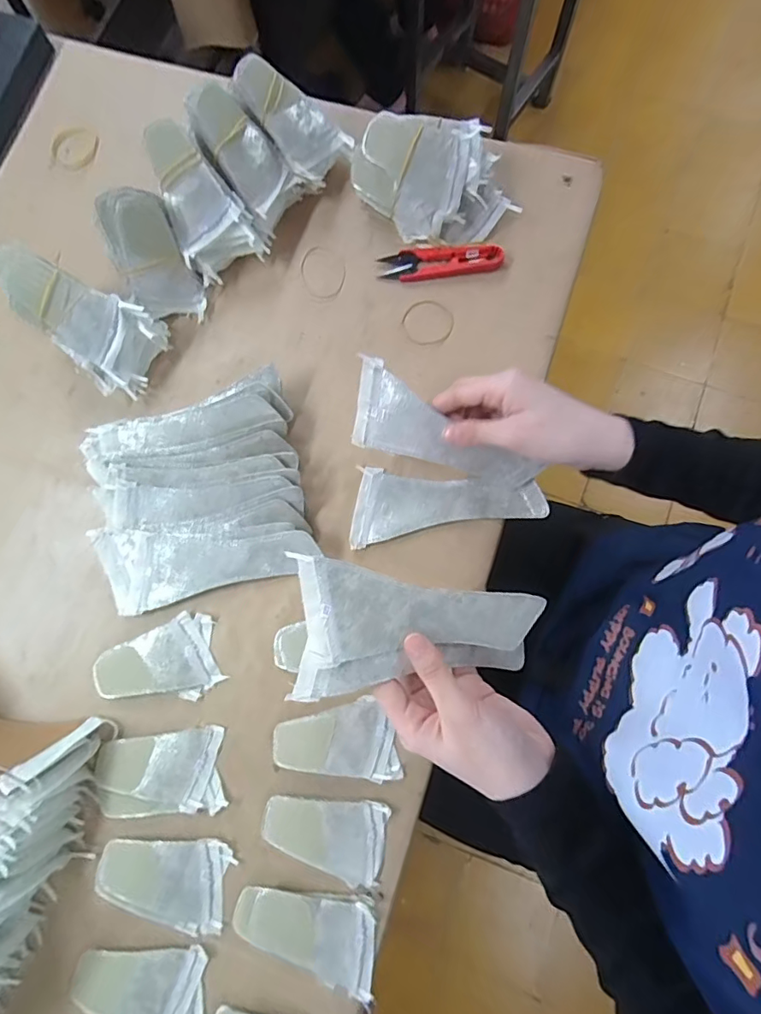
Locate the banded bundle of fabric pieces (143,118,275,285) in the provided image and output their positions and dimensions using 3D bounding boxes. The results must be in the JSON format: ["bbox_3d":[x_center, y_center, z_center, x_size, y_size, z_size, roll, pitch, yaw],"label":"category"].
[{"bbox_3d":[-0.166,-0.275,0.461,0.067,0.042,0.117,-32,117,4],"label":"banded bundle of fabric pieces"}]

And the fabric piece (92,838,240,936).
[{"bbox_3d":[-0.168,0.284,0.389,0.100,0.007,0.062,12,79,3],"label":"fabric piece"}]

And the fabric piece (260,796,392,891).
[{"bbox_3d":[-0.044,0.252,0.388,0.093,0.009,0.058,10,79,3],"label":"fabric piece"}]

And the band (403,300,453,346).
[{"bbox_3d":[0.045,-0.173,0.477,0.046,0.004,0.045,0,84,5],"label":"band"}]

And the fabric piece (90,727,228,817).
[{"bbox_3d":[-0.176,0.213,0.401,0.100,0.009,0.060,-7,79,-1],"label":"fabric piece"}]

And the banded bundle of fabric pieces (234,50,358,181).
[{"bbox_3d":[-0.086,-0.354,0.470,0.110,0.032,0.055,25,98,-36],"label":"banded bundle of fabric pieces"}]

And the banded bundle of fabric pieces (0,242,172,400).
[{"bbox_3d":[-0.261,-0.158,0.440,0.130,0.035,0.075,27,93,-26],"label":"banded bundle of fabric pieces"}]

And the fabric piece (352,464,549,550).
[{"bbox_3d":[0.056,-0.004,0.432,0.160,0.008,0.064,-3,79,5],"label":"fabric piece"}]

